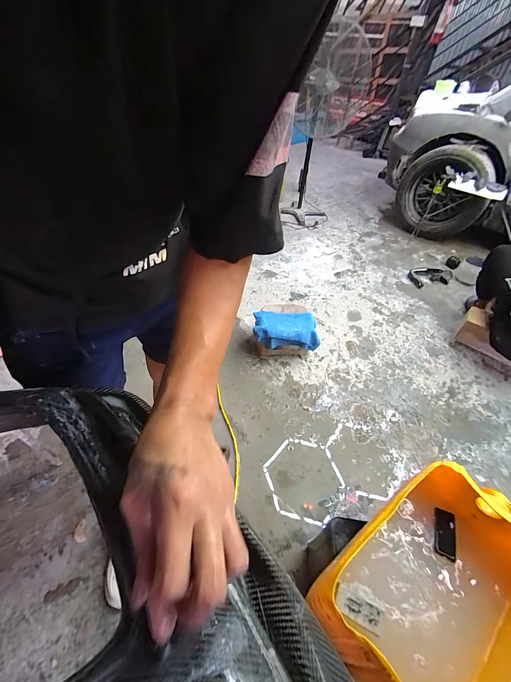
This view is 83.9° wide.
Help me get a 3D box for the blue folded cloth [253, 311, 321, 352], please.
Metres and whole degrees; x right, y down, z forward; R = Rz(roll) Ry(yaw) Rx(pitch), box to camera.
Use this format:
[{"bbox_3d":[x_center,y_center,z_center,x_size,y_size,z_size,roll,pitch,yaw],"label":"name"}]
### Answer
[{"bbox_3d":[0.153,-0.050,1.391,0.322,0.087,0.195,-2,46,-7],"label":"blue folded cloth"}]

